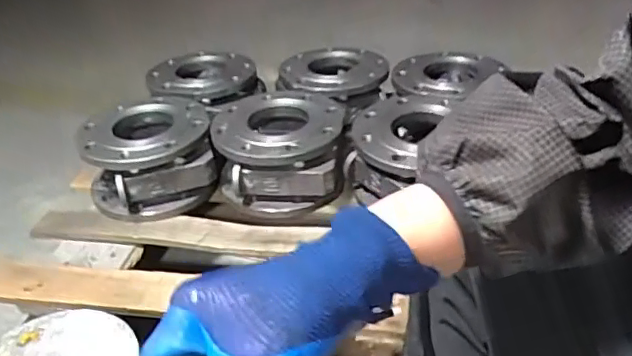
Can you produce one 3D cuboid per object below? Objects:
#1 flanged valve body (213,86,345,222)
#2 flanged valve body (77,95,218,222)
[{"bbox_3d":[-0.059,-0.048,0.950,0.210,0.124,0.210,-9,36,-6],"label":"flanged valve body"},{"bbox_3d":[-0.278,-0.032,0.947,0.203,0.146,0.203,-16,37,-15],"label":"flanged valve body"}]

